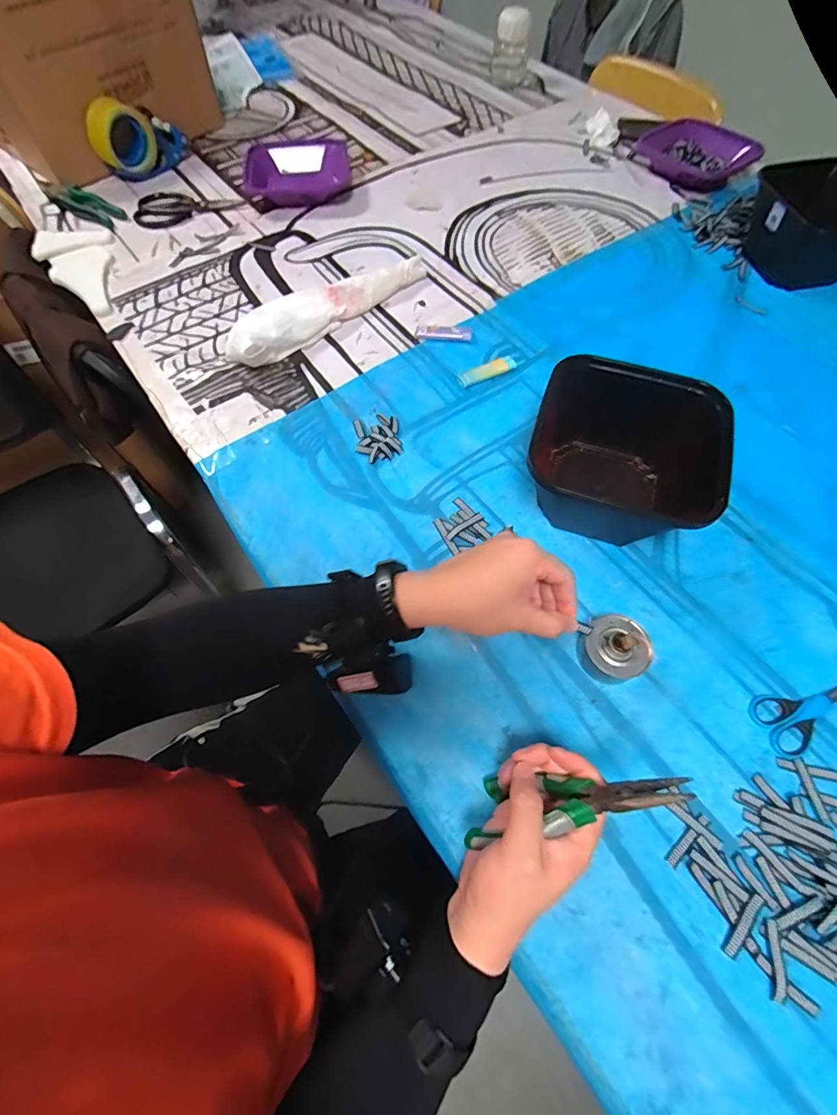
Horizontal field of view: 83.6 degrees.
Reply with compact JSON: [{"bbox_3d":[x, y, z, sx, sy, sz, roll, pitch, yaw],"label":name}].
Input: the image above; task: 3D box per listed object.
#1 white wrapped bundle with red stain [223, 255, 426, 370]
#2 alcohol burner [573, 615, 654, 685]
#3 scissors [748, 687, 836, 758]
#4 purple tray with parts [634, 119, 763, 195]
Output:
[{"bbox_3d":[-0.128,-0.365,0.676,0.331,0.060,0.079,-37,69,-17],"label":"white wrapped bundle with red stain"},{"bbox_3d":[0.187,0.087,0.445,0.057,0.045,0.058,0,62,1],"label":"alcohol burner"},{"bbox_3d":[0.372,0.144,0.435,0.120,0.008,0.053,-14,63,-6],"label":"scissors"},{"bbox_3d":[0.539,-0.781,0.898,0.172,0.036,0.203,-23,67,-12],"label":"purple tray with parts"}]

